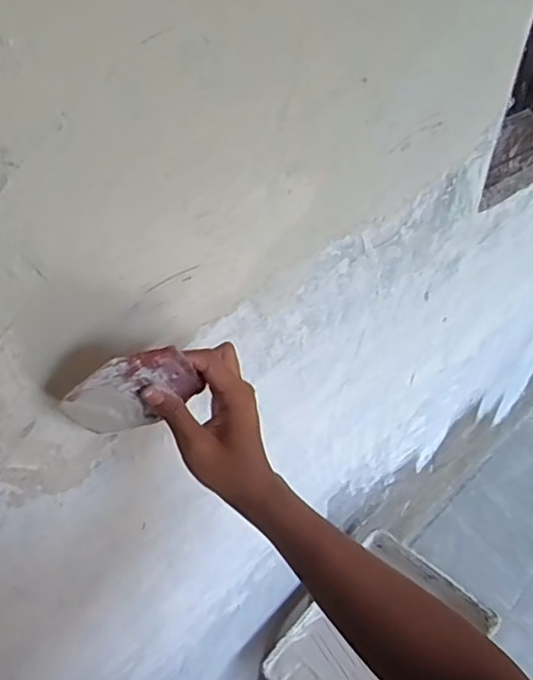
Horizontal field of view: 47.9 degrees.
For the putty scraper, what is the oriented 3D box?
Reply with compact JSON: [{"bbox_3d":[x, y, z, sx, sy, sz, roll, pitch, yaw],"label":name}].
[{"bbox_3d":[-0.098,0.040,0.441,0.092,0.087,0.005,-23,57,-1],"label":"putty scraper"}]

